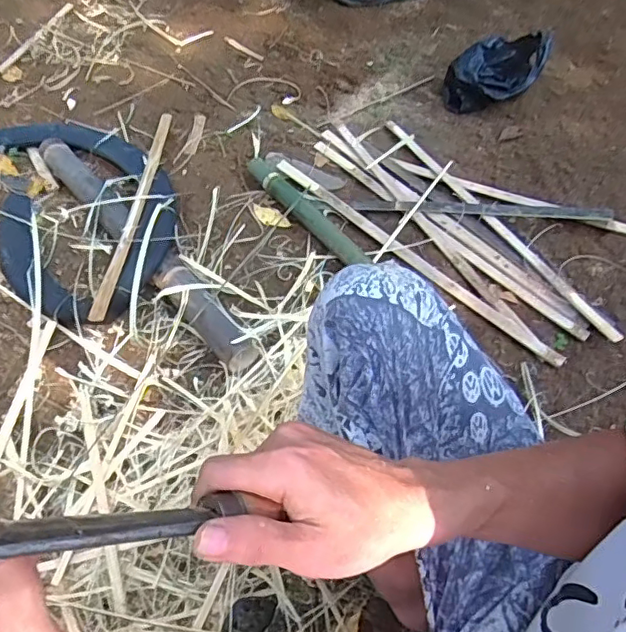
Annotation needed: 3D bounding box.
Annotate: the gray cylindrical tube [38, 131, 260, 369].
[{"bbox_3d":[-0.354,-0.159,1.107,0.076,0.056,0.752,-36,61,-21],"label":"gray cylindrical tube"}]

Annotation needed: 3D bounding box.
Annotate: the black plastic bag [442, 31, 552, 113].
[{"bbox_3d":[0.447,-0.575,1.337,0.263,0.120,0.116,-22,57,-12],"label":"black plastic bag"}]

